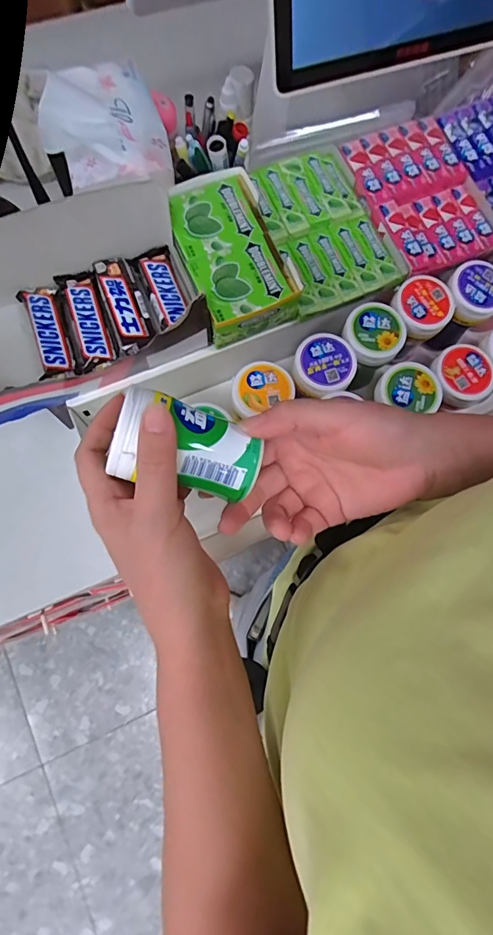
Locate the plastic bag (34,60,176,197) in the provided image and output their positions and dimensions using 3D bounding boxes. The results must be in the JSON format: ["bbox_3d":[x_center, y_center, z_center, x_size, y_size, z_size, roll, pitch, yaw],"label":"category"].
[{"bbox_3d":[-0.121,-0.293,0.371,0.098,0.023,0.123,-11,78,-18],"label":"plastic bag"}]

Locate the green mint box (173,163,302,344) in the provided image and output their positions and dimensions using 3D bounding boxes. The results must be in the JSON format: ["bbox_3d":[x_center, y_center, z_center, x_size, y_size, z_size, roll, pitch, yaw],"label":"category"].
[{"bbox_3d":[-0.013,-0.185,0.385,0.084,0.033,0.142,-21,79,-8],"label":"green mint box"}]

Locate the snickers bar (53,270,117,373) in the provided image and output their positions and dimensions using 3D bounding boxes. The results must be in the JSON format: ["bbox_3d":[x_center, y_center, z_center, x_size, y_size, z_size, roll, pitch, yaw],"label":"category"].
[{"bbox_3d":[-0.138,-0.130,0.381,0.032,0.011,0.093,-19,79,-7],"label":"snickers bar"}]

